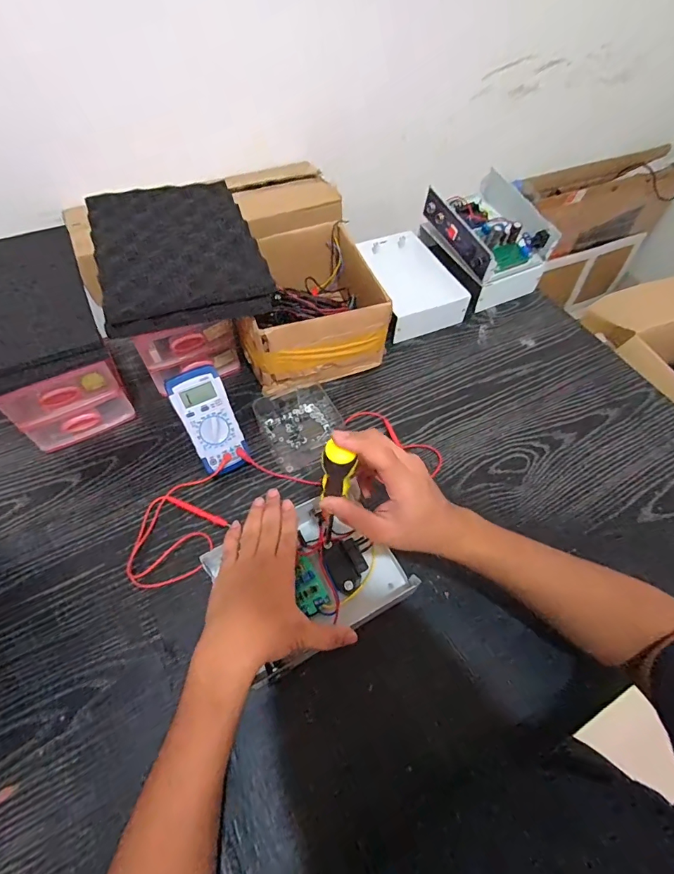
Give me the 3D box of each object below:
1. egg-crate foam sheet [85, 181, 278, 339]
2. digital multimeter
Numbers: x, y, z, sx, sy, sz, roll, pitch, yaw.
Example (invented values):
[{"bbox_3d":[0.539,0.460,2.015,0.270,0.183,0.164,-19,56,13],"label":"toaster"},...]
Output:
[{"bbox_3d":[-0.209,-0.249,0.555,0.196,0.026,0.276,-17,61,-12],"label":"egg-crate foam sheet"},{"bbox_3d":[-0.167,-0.019,0.558,0.066,0.030,0.143,-25,104,-17],"label":"digital multimeter"}]

